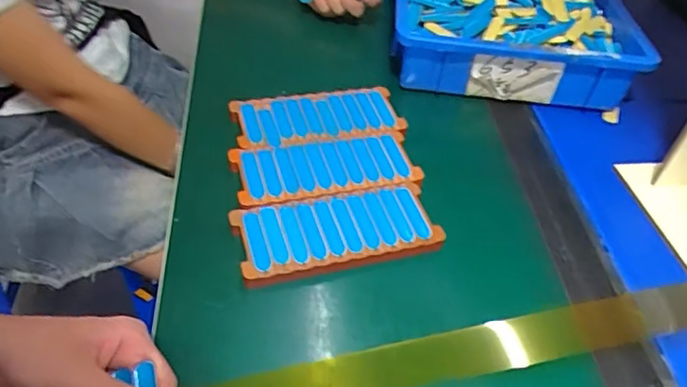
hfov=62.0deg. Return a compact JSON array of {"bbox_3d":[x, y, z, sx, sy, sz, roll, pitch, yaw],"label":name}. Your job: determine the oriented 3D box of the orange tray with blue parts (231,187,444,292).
[{"bbox_3d":[-0.006,0.033,0.500,0.170,0.018,0.074,-9,47,-14],"label":"orange tray with blue parts"}]

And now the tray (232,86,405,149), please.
[{"bbox_3d":[-0.027,-0.079,0.601,0.170,0.020,0.070,-8,46,-13],"label":"tray"}]

